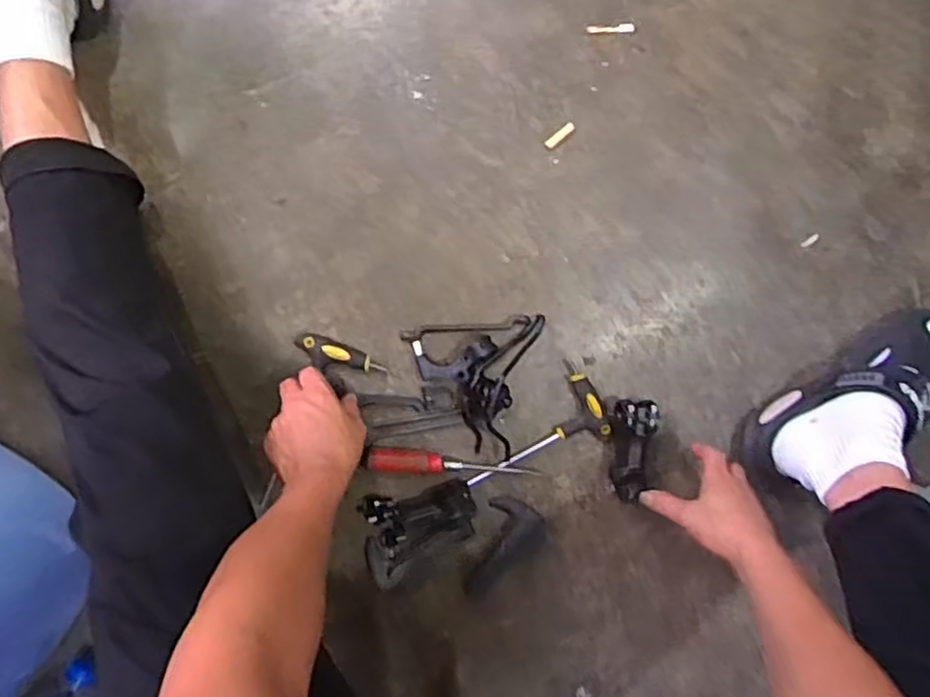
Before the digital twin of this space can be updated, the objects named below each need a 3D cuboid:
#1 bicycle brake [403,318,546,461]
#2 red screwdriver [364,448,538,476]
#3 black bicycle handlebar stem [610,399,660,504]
[{"bbox_3d":[0.018,0.046,0.760,0.155,0.054,0.151,-6,95,-2],"label":"bicycle brake"},{"bbox_3d":[-0.013,0.128,0.776,0.193,0.030,0.023,5,95,-3],"label":"red screwdriver"},{"bbox_3d":[0.185,0.114,0.768,0.041,0.037,0.113,4,102,-3],"label":"black bicycle handlebar stem"}]

